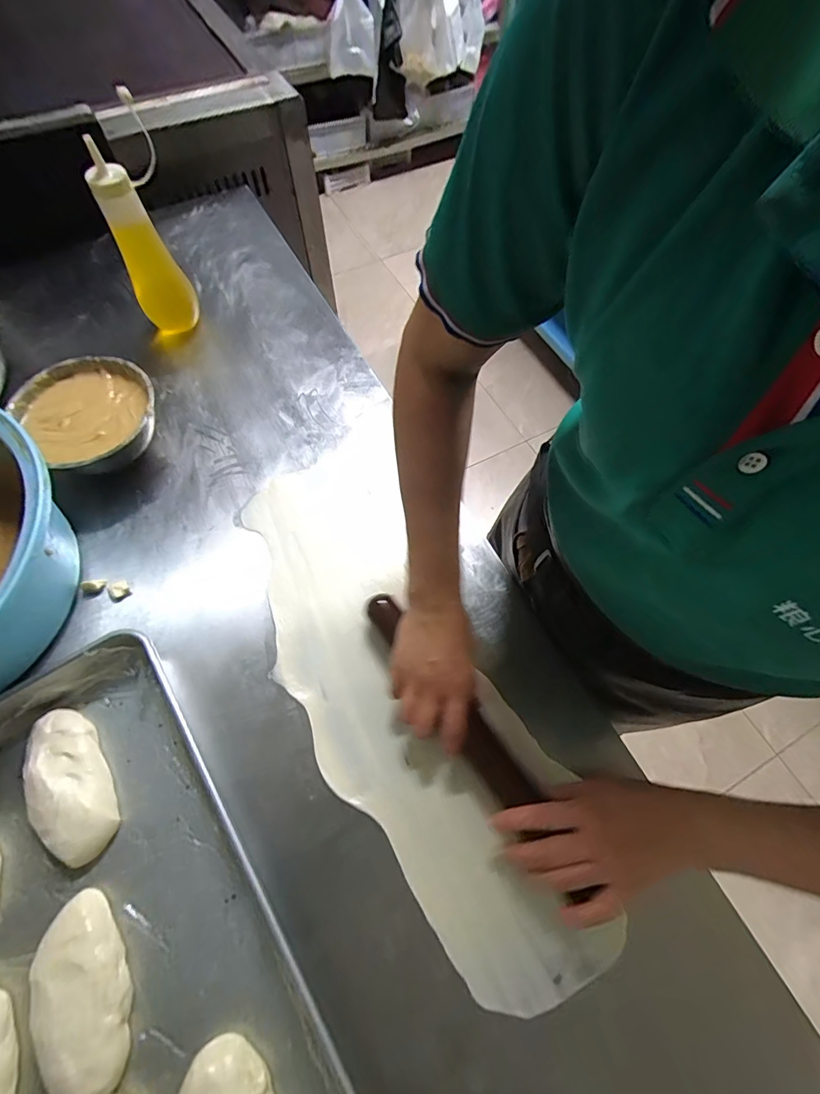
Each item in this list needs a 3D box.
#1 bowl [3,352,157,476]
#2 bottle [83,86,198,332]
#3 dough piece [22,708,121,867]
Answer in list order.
[{"bbox_3d":[-0.391,-0.158,0.569,0.149,0.067,0.173,-42,72,-17],"label":"bowl"},{"bbox_3d":[-0.363,-0.423,0.603,0.080,0.234,0.079,-12,66,-6],"label":"bottle"},{"bbox_3d":[-0.319,0.220,0.418,0.062,0.030,0.134,-32,70,-13],"label":"dough piece"}]

